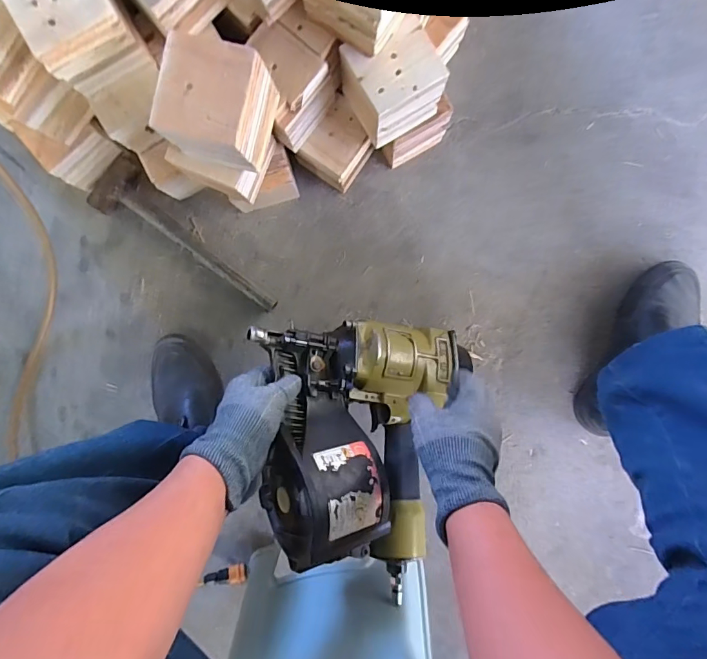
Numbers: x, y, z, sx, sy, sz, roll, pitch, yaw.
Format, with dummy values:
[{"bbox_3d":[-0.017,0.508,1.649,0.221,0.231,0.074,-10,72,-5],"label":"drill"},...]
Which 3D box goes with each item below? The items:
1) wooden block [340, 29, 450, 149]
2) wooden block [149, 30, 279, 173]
[{"bbox_3d":[0.046,-0.300,0.534,0.099,0.095,0.098,-31,90,2],"label":"wooden block"},{"bbox_3d":[-0.141,-0.223,0.455,0.088,0.099,0.104,14,91,2],"label":"wooden block"}]

